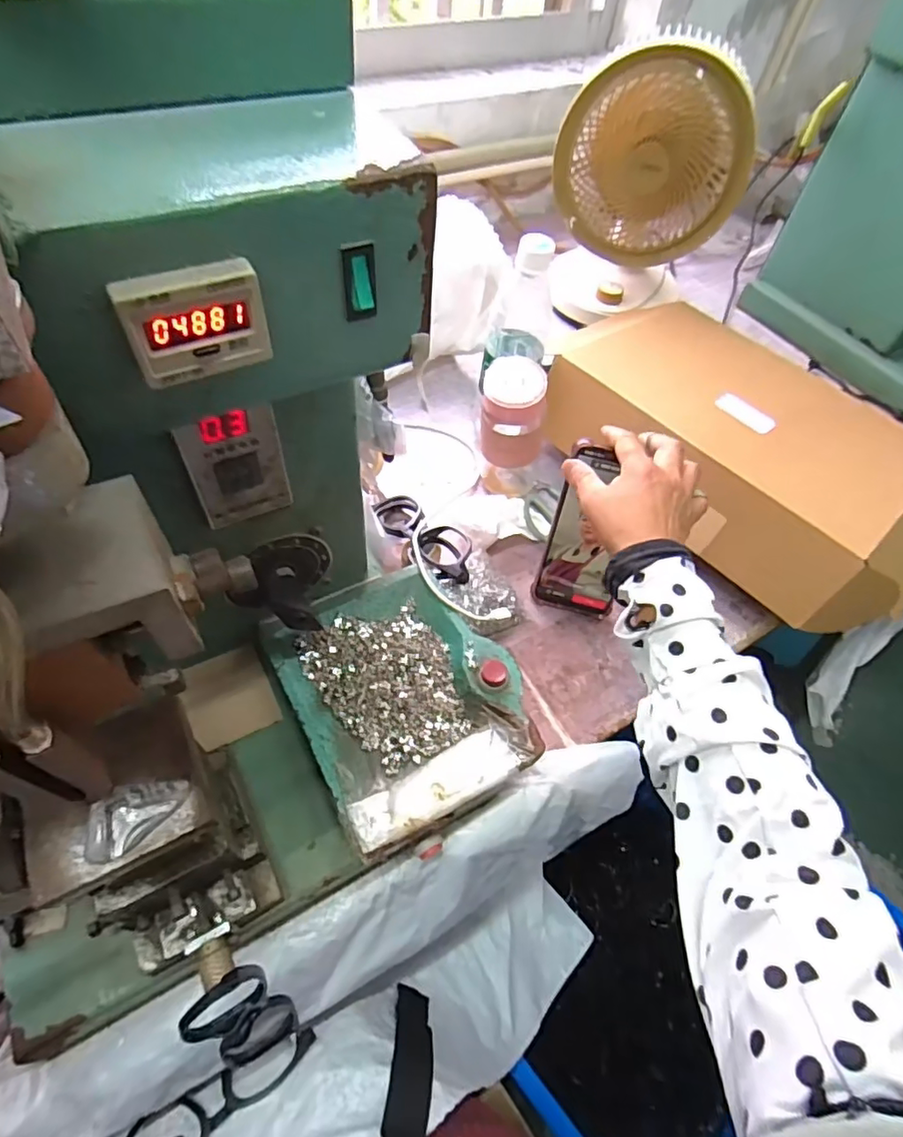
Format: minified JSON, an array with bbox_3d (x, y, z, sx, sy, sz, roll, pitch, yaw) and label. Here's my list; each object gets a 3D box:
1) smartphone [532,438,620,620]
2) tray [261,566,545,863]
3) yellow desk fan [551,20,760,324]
[{"bbox_3d":[0.127,-0.027,0.525,0.074,0.168,0.012,14,35,5],"label":"smartphone"},{"bbox_3d":[-0.042,0.093,0.433,0.139,0.019,0.186,-25,61,-20],"label":"tray"},{"bbox_3d":[0.241,-0.477,0.724,0.211,0.277,0.145,19,56,9],"label":"yellow desk fan"}]

